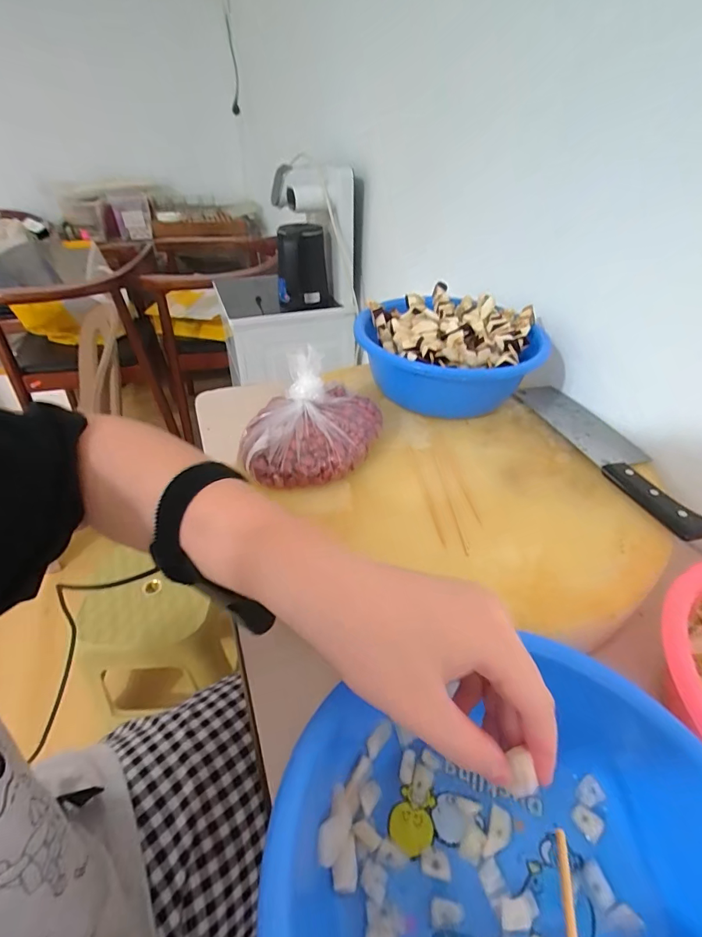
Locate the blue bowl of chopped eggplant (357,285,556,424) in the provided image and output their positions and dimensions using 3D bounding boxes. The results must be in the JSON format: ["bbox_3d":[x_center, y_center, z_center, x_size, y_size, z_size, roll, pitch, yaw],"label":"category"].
[{"bbox_3d":[0.109,-0.133,0.511,0.196,0.105,0.177,-1,39,-4],"label":"blue bowl of chopped eggplant"}]

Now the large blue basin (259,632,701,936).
[{"bbox_3d":[0.083,0.203,0.193,0.187,0.078,0.193,-15,42,-20],"label":"large blue basin"}]

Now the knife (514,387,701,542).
[{"bbox_3d":[0.269,-0.026,0.453,0.063,0.019,0.261,-9,40,-12],"label":"knife"}]

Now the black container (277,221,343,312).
[{"bbox_3d":[-0.108,-0.483,1.036,0.133,0.174,0.083,-4,39,-7],"label":"black container"}]

